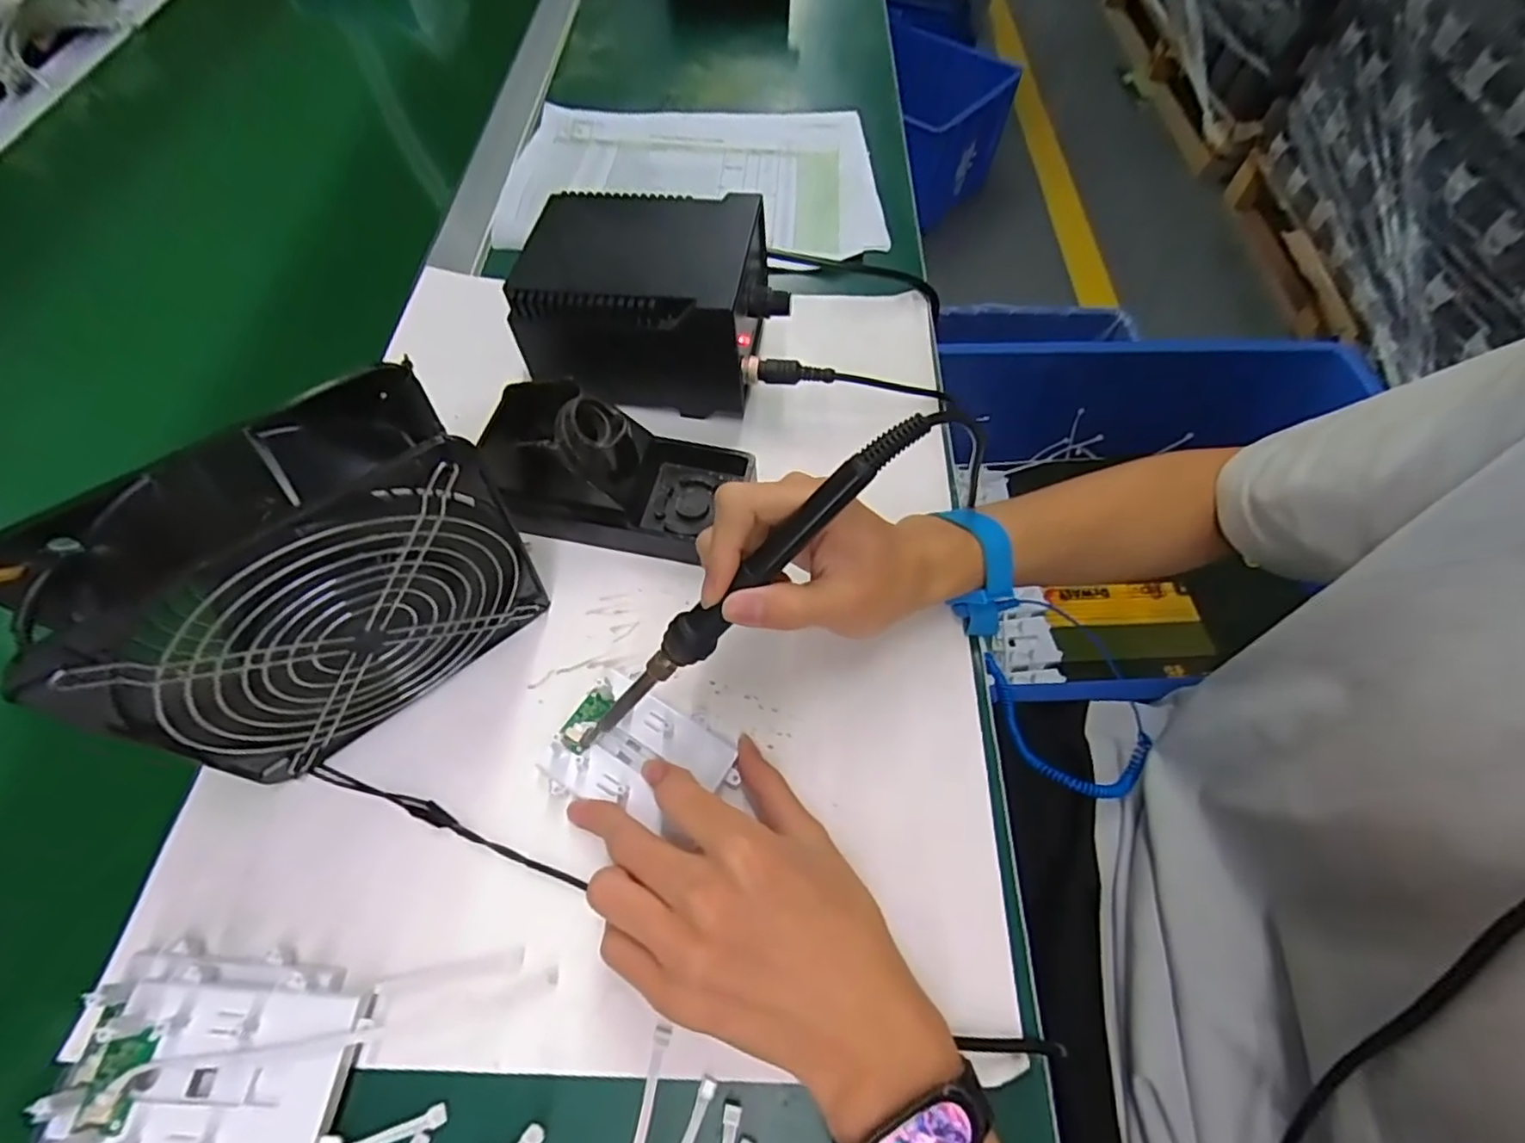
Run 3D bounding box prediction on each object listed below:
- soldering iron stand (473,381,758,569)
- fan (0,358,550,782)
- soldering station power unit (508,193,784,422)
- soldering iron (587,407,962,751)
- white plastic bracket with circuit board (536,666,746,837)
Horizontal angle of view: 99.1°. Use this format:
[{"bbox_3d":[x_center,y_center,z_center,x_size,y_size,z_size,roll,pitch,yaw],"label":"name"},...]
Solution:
[{"bbox_3d":[-0.090,-0.064,0.372,0.150,0.075,0.071,12,59,3],"label":"soldering iron stand"},{"bbox_3d":[-0.184,0.009,0.280,0.147,0.153,0.061,-38,69,-23],"label":"fan"},{"bbox_3d":[-0.069,-0.180,0.419,0.155,0.081,0.113,7,59,0],"label":"soldering station power unit"},{"bbox_3d":[-0.006,0.007,0.282,0.217,0.023,0.017,-44,66,17],"label":"soldering iron"},{"bbox_3d":[-0.057,0.088,0.314,0.085,0.016,0.059,23,65,7],"label":"white plastic bracket with circuit board"}]

